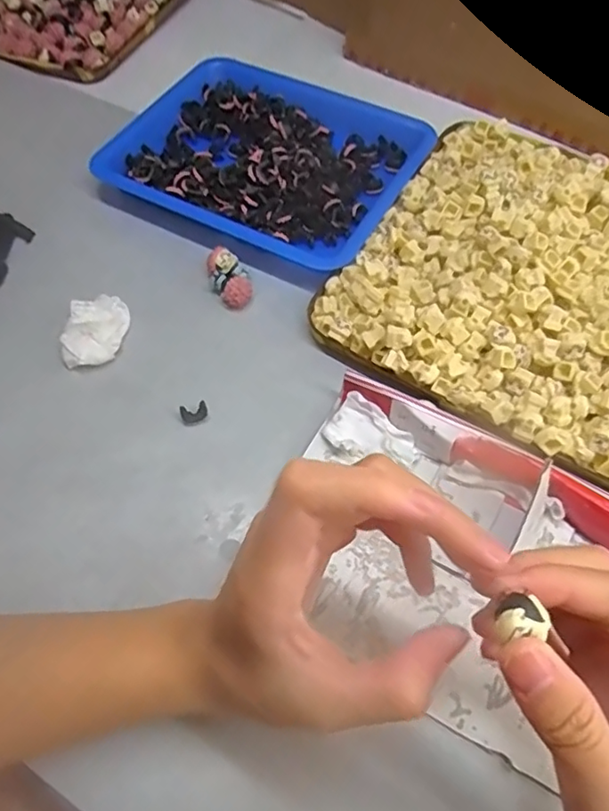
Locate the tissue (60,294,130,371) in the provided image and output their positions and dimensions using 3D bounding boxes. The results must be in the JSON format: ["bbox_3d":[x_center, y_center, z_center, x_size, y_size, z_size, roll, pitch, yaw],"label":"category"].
[{"bbox_3d":[-0.134,-0.047,0.368,0.034,0.017,0.050,3,61,4],"label":"tissue"}]

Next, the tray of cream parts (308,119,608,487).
[{"bbox_3d":[0.159,-0.085,0.370,0.232,0.034,0.236,29,66,16],"label":"tray of cream parts"}]

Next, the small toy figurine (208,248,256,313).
[{"bbox_3d":[-0.050,-0.085,0.385,0.025,0.021,0.037,-20,62,-9],"label":"small toy figurine"}]

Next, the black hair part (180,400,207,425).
[{"bbox_3d":[-0.065,0.005,0.341,0.016,0.008,0.010,-19,62,-8],"label":"black hair part"}]

